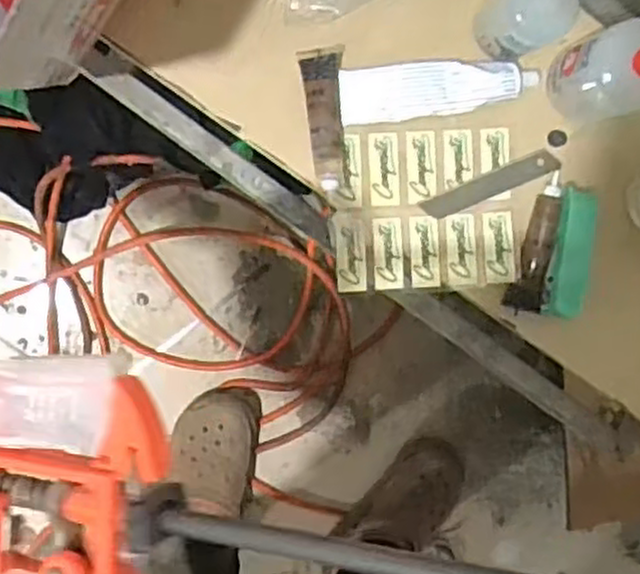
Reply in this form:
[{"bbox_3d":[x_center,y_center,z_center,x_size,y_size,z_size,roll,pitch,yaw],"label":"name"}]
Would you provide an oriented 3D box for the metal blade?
[{"bbox_3d":[0.121,-0.073,0.551,0.099,0.004,0.017,-23,102,1],"label":"metal blade"}]

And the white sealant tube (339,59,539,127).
[{"bbox_3d":[0.081,-0.135,0.524,0.132,0.025,0.038,-8,97,-5],"label":"white sealant tube"}]

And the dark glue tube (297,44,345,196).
[{"bbox_3d":[0.005,-0.113,0.530,0.028,0.011,0.096,-7,97,-6],"label":"dark glue tube"}]

